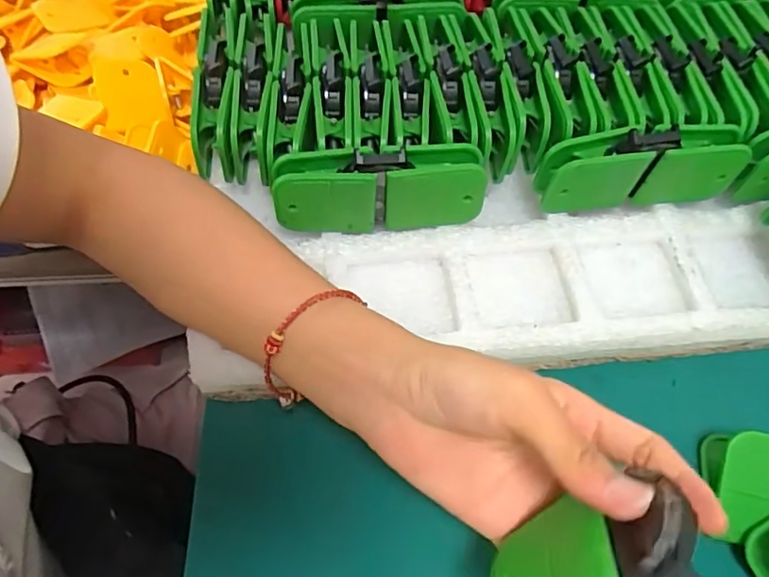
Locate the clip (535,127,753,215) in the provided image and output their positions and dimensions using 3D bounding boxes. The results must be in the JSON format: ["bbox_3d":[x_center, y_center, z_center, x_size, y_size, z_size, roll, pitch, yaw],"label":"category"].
[{"bbox_3d":[0.148,-0.067,0.335,0.114,0.056,0.020,-6,58,-6],"label":"clip"}]

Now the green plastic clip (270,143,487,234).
[{"bbox_3d":[-0.003,-0.053,0.320,0.112,0.052,0.024,-6,58,-6],"label":"green plastic clip"}]

